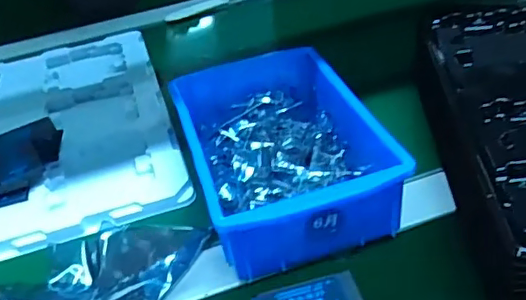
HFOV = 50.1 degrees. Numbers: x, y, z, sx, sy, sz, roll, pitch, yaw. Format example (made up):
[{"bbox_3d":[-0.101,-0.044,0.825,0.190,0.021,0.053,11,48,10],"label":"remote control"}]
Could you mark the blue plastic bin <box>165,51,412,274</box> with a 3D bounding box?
[{"bbox_3d":[0.011,-0.003,0.438,0.128,0.067,0.196,-15,39,-9],"label":"blue plastic bin"}]

